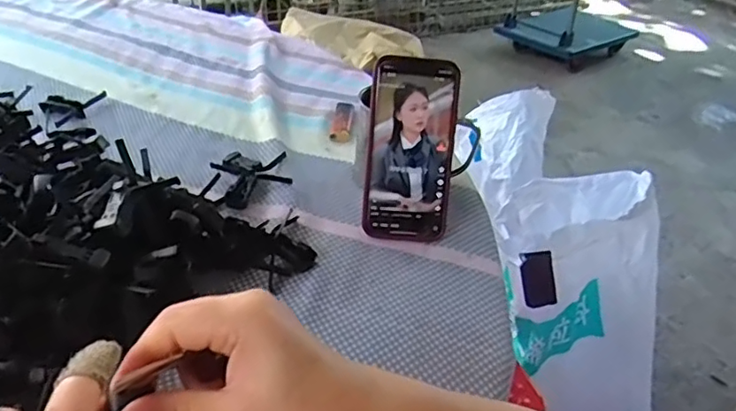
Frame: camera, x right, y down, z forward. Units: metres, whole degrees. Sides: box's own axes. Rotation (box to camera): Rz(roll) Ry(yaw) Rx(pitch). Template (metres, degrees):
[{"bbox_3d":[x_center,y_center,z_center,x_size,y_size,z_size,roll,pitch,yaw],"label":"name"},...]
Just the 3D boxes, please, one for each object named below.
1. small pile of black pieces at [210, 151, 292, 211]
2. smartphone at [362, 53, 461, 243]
[{"bbox_3d":[-0.112,-0.029,0.570,0.072,0.017,0.076,-5,37,-16],"label":"small pile of black pieces"},{"bbox_3d":[0.038,-0.050,0.522,0.075,0.161,0.017,5,5,-2],"label":"smartphone"}]

